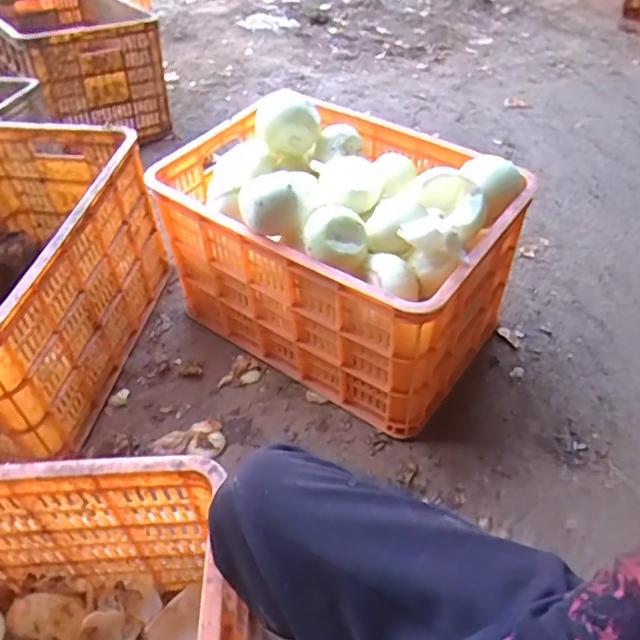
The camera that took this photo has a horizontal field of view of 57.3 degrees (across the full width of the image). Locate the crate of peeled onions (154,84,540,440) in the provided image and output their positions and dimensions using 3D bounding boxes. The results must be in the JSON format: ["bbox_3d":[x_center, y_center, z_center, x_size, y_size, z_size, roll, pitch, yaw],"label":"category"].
[{"bbox_3d":[0.030,-0.128,0.990,0.518,0.368,0.353,29,55,25],"label":"crate of peeled onions"}]

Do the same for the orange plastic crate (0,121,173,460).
[{"bbox_3d":[-0.523,-0.060,0.979,0.353,0.306,0.506,6,48,8],"label":"orange plastic crate"}]

